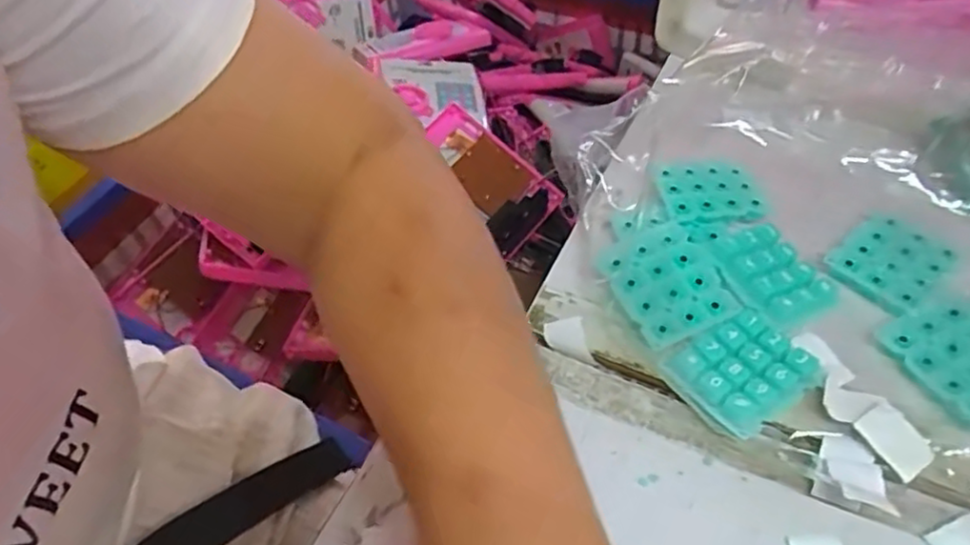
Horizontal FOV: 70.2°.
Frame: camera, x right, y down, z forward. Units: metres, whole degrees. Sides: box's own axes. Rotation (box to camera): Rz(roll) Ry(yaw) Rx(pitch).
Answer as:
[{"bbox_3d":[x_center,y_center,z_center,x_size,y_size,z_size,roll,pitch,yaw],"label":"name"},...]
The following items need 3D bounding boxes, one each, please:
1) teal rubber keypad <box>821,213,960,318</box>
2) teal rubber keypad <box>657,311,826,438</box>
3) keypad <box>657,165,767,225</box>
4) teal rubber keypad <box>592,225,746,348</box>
[{"bbox_3d":[0.205,-0.006,0.349,0.054,0.007,0.045,-36,59,-21],"label":"teal rubber keypad"},{"bbox_3d":[0.116,0.043,0.313,0.055,0.009,0.048,-31,57,-18],"label":"teal rubber keypad"},{"bbox_3d":[0.124,-0.045,0.381,0.052,0.006,0.044,-5,47,-7],"label":"keypad"},{"bbox_3d":[0.089,0.005,0.341,0.051,0.007,0.059,-21,54,-11],"label":"teal rubber keypad"}]

